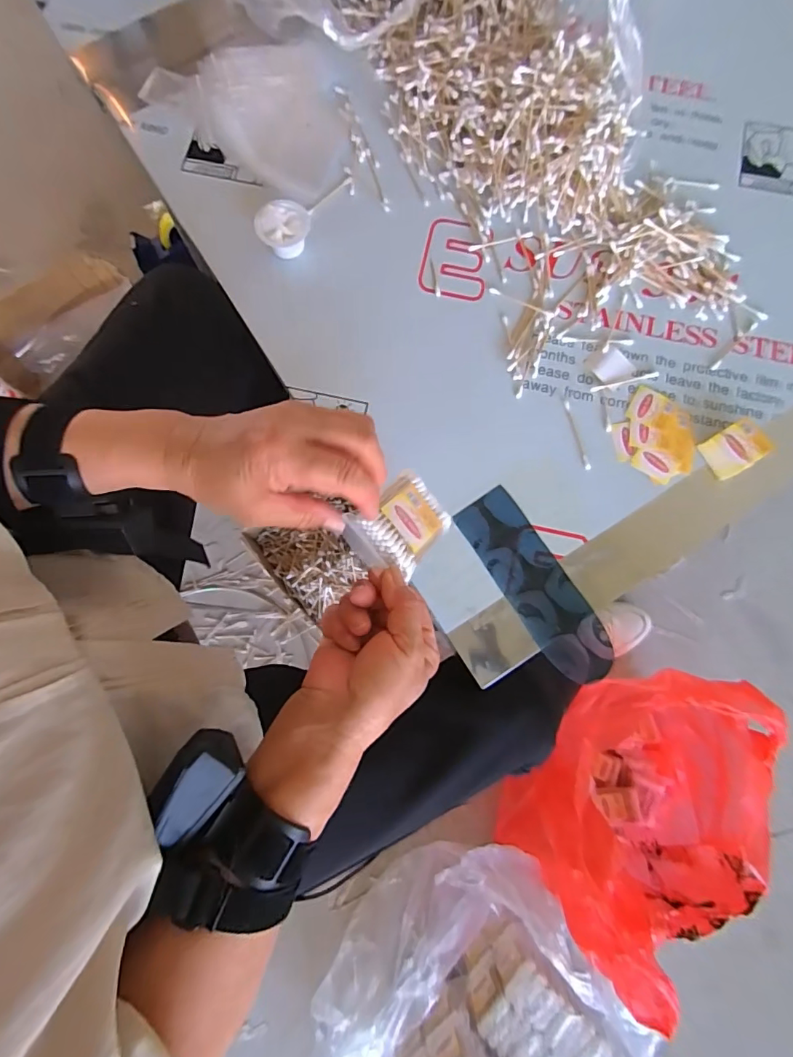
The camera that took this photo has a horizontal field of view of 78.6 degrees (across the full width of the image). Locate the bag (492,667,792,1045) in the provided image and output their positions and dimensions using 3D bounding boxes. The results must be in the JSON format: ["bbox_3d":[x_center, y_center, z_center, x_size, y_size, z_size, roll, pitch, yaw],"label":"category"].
[{"bbox_3d":[0.337,0.384,0.685,0.341,0.281,0.291,-36,81,-7],"label":"bag"}]

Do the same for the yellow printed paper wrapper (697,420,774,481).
[{"bbox_3d":[0.322,-0.076,0.461,0.045,0.024,0.043,-34,81,-7],"label":"yellow printed paper wrapper"}]

